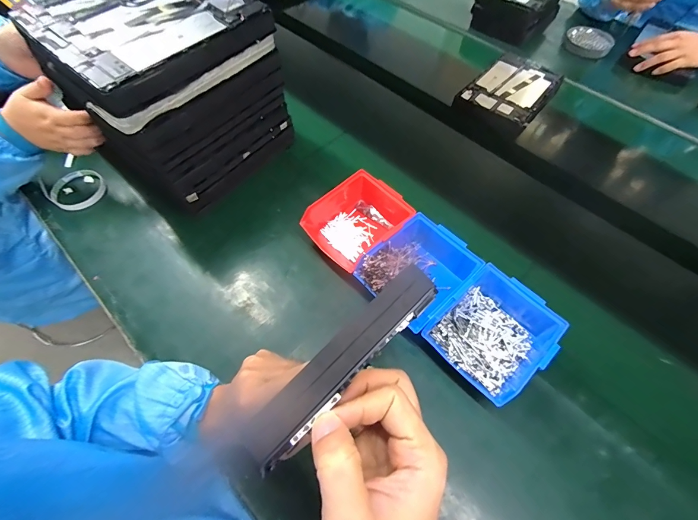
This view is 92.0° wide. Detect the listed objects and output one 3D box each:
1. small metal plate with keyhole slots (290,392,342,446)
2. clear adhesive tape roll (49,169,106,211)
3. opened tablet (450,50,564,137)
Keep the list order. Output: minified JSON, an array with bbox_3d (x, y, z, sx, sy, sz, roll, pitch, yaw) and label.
[{"bbox_3d":[-0.020,0.094,0.200,0.038,0.004,0.004,-43,70,-11],"label":"small metal plate with keyhole slots"},{"bbox_3d":[-0.477,-0.123,0.595,0.079,0.017,0.082,1,59,-2],"label":"clear adhesive tape roll"},{"bbox_3d":[0.360,-0.373,0.755,0.153,0.044,0.232,37,64,18],"label":"opened tablet"}]

